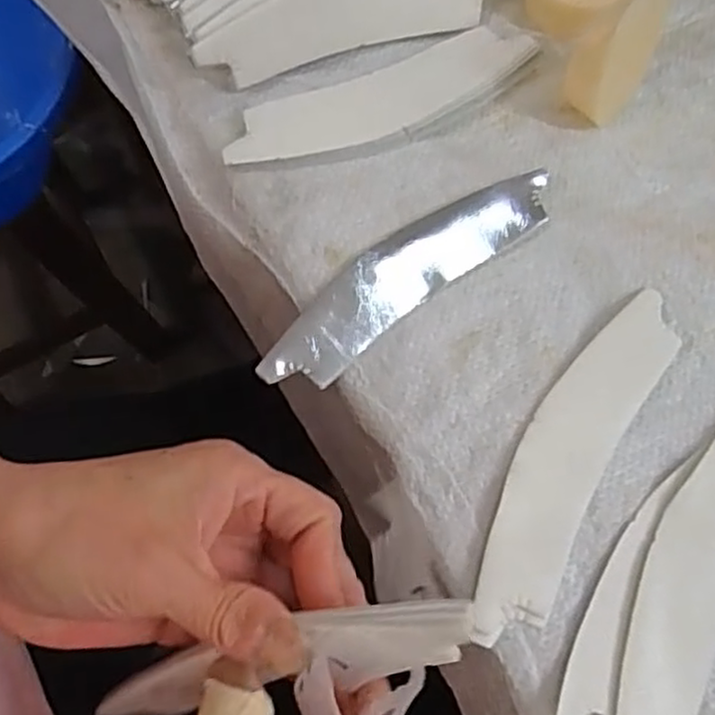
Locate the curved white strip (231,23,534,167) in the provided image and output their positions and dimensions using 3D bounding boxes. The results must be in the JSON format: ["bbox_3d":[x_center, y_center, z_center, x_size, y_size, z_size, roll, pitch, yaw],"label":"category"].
[{"bbox_3d":[0.012,-0.122,0.343,0.152,0.013,0.039,-21,72,-9],"label":"curved white strip"}]

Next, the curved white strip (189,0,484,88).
[{"bbox_3d":[-0.004,-0.168,0.345,0.152,0.009,0.037,-19,114,-11],"label":"curved white strip"}]

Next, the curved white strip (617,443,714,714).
[{"bbox_3d":[0.133,0.080,0.277,0.037,0.006,0.152,29,72,9],"label":"curved white strip"}]

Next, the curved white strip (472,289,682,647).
[{"bbox_3d":[0.087,0.040,0.289,0.037,0.006,0.157,30,72,9],"label":"curved white strip"}]

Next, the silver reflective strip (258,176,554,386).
[{"bbox_3d":[0.022,-0.038,0.317,0.154,0.005,0.037,-36,75,-13],"label":"silver reflective strip"}]

